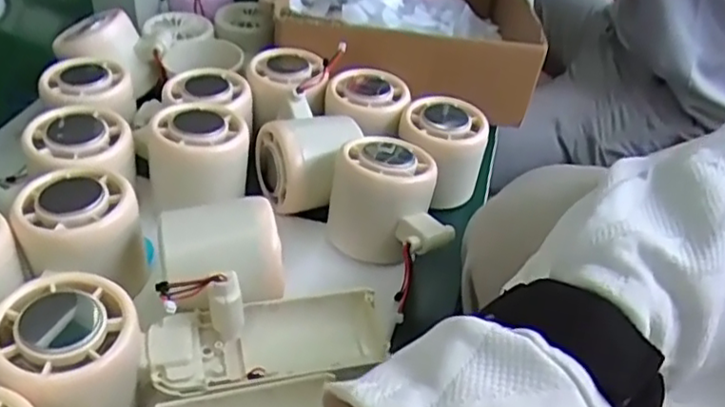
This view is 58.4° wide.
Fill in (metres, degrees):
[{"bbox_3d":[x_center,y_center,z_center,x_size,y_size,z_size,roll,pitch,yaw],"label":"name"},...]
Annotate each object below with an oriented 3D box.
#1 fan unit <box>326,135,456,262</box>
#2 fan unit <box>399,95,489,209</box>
[{"bbox_3d":[0.019,0.001,0.364,0.071,0.058,0.060,21,43,17],"label":"fan unit"},{"bbox_3d":[0.049,-0.036,0.426,0.050,0.059,0.048,3,40,-3],"label":"fan unit"}]

